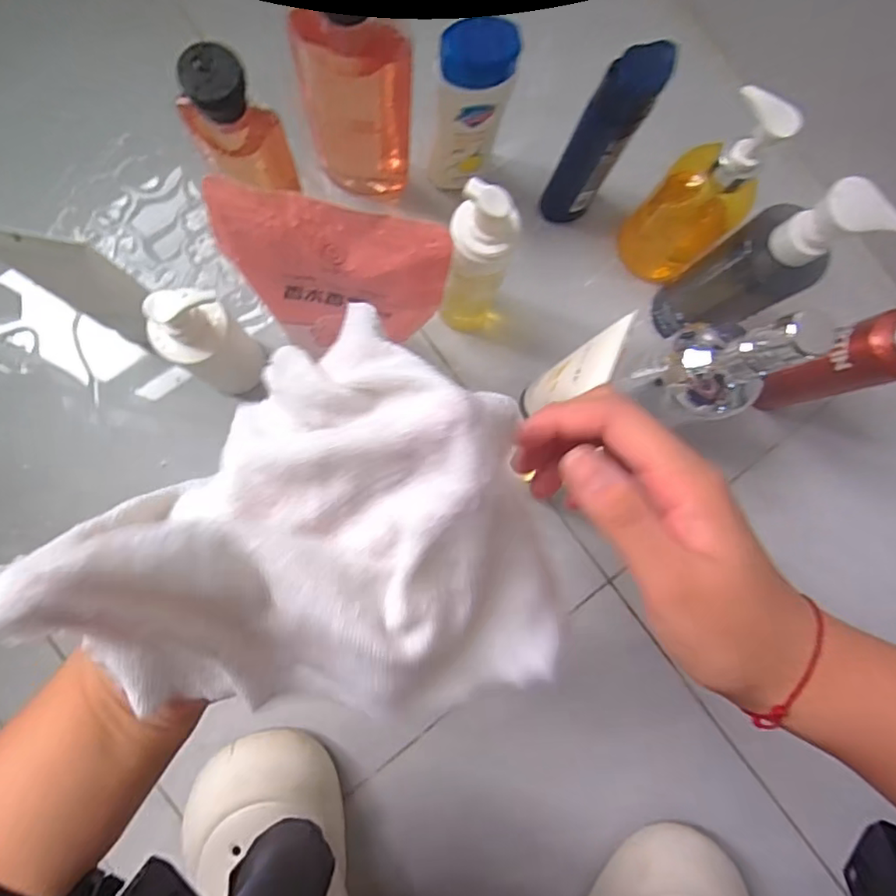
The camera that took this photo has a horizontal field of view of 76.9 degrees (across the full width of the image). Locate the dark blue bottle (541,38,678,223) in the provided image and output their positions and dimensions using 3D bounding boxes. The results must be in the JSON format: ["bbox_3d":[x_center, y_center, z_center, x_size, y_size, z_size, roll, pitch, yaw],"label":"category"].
[{"bbox_3d":[0.116,-0.234,0.453,0.039,0.193,0.037,1,84,-5],"label":"dark blue bottle"}]

